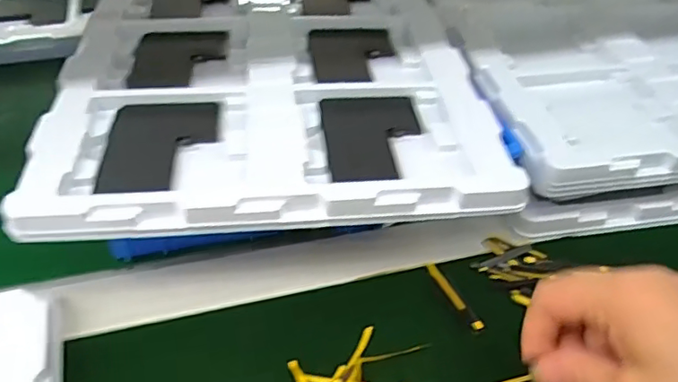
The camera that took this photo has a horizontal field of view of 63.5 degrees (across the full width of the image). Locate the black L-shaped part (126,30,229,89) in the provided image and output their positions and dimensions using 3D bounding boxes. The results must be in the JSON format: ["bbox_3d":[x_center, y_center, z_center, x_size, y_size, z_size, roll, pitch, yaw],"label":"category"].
[{"bbox_3d":[-0.116,-0.098,0.403,0.065,0.004,0.078,-3,44,-6],"label":"black L-shaped part"}]

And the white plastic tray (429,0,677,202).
[{"bbox_3d":[0.246,-0.133,0.495,0.299,0.026,0.335,-4,44,-12],"label":"white plastic tray"}]

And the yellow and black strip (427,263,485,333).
[{"bbox_3d":[0.071,0.065,0.340,0.008,0.005,0.055,-18,48,-21],"label":"yellow and black strip"}]

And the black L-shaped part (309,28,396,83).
[{"bbox_3d":[0.011,-0.107,0.423,0.064,0.007,0.086,-3,44,-6],"label":"black L-shaped part"}]

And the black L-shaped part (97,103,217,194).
[{"bbox_3d":[-0.106,-0.029,0.333,0.064,0.004,0.085,-3,44,-6],"label":"black L-shaped part"}]

